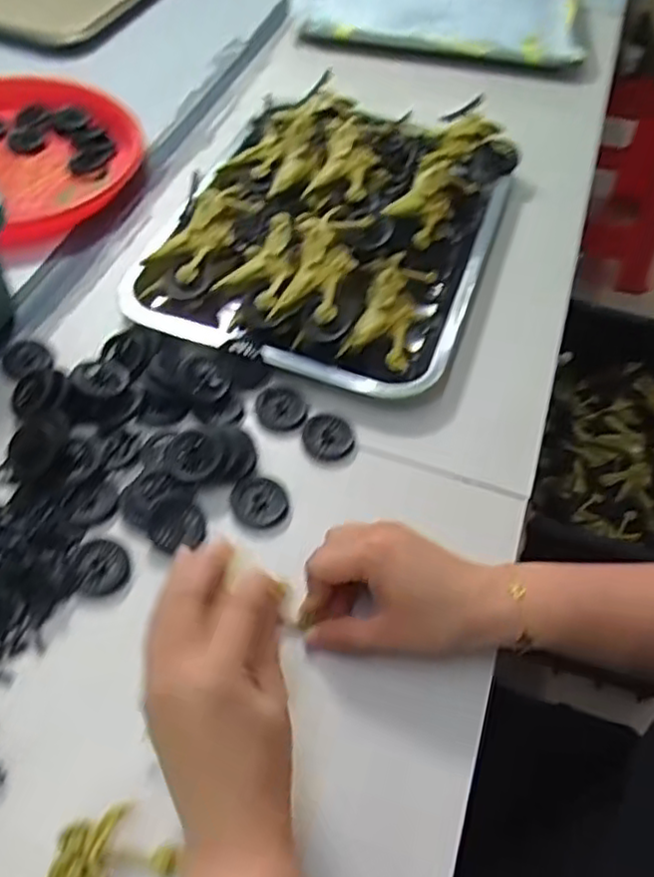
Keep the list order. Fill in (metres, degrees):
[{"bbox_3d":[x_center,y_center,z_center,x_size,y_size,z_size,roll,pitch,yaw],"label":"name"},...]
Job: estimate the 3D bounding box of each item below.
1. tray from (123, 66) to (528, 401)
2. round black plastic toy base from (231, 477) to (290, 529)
[{"bbox_3d":[0.011,-0.201,0.599,0.263,0.076,0.350,18,55,9],"label":"tray"},{"bbox_3d":[-0.044,0.041,0.445,0.037,0.008,0.031,23,56,13],"label":"round black plastic toy base"}]

